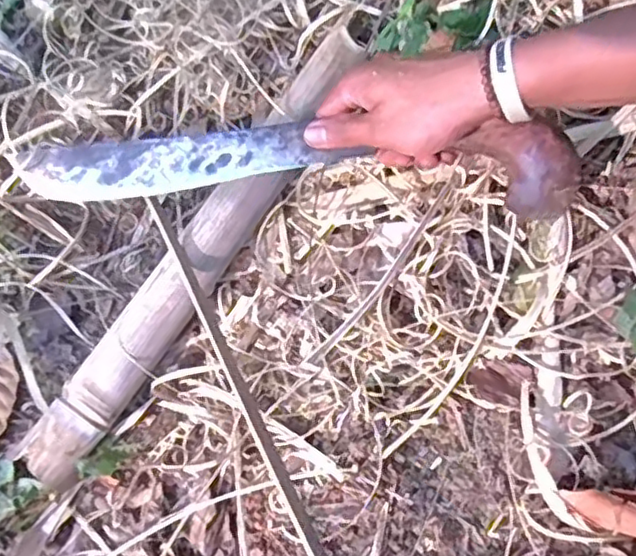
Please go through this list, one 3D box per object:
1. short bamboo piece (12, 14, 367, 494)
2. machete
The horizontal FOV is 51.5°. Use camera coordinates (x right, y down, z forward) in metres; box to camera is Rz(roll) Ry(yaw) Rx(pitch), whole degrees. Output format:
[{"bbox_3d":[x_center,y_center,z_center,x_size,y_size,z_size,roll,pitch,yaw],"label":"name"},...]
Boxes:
[{"bbox_3d":[-0.079,-0.024,0.491,0.049,0.040,0.402,33,78,10],"label":"short bamboo piece"},{"bbox_3d":[-0.020,-0.079,0.461,0.386,0.040,0.051,2,75,7],"label":"machete"}]

